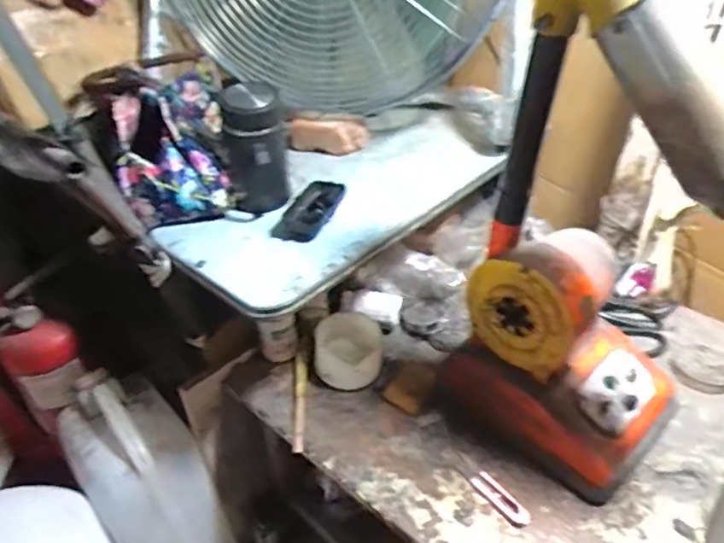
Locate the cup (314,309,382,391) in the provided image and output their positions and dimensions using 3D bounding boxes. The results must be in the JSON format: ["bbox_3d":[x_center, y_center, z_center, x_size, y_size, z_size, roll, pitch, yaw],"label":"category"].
[{"bbox_3d":[-0.018,0.104,0.734,0.089,0.056,0.093,0,38,0],"label":"cup"}]

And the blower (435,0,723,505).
[{"bbox_3d":[0.238,-0.030,0.528,0.165,0.515,0.217,-30,46,-32],"label":"blower"}]

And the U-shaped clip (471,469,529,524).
[{"bbox_3d":[0.153,0.248,0.590,0.023,0.006,0.071,-26,45,-29],"label":"U-shaped clip"}]

